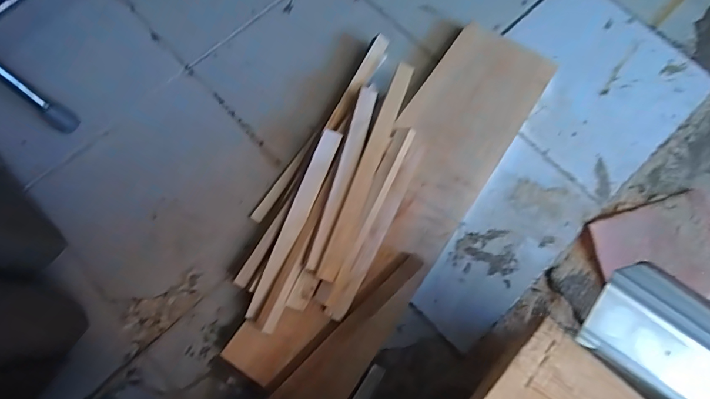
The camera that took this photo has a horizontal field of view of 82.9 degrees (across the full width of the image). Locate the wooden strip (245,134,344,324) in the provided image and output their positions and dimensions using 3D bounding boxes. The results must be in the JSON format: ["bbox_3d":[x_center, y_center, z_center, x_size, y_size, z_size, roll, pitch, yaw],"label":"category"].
[{"bbox_3d":[-0.078,0.028,0.528,0.026,0.017,0.261,21,77,7],"label":"wooden strip"}]

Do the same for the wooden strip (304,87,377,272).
[{"bbox_3d":[-0.015,-0.035,0.537,0.025,0.014,0.264,16,75,5],"label":"wooden strip"}]

